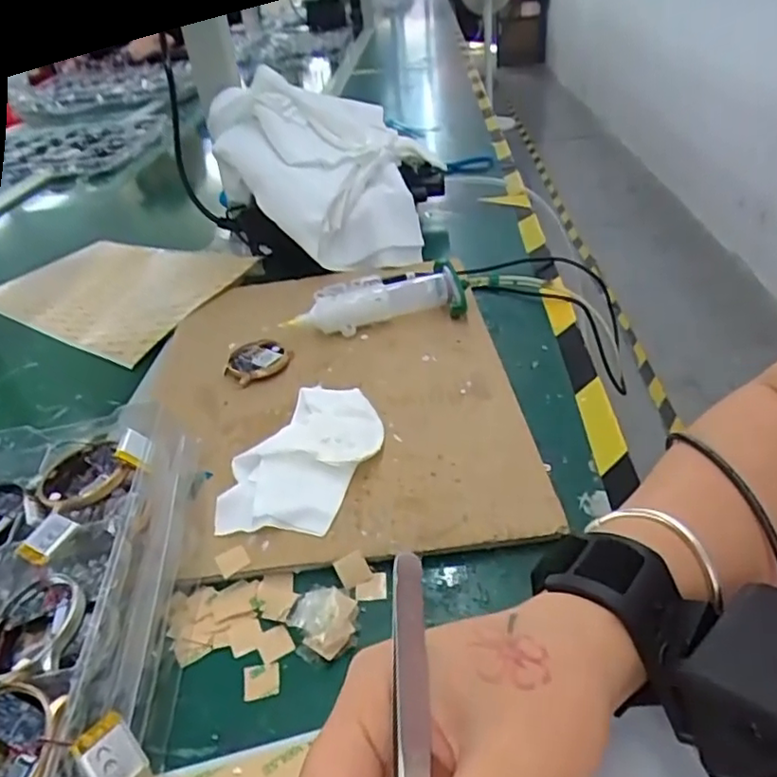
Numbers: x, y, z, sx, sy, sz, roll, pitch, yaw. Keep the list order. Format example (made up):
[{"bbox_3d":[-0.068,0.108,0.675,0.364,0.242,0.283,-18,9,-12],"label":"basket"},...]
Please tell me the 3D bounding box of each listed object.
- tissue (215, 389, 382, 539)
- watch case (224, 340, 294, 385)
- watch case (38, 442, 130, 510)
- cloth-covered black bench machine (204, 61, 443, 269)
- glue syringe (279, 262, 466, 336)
[{"bbox_3d":[-0.047,0.039,0.369,0.072,0.015,0.121,14,41,24],"label":"tissue"},{"bbox_3d":[-0.099,-0.020,0.462,0.048,0.006,0.045,19,43,29],"label":"watch case"},{"bbox_3d":[-0.154,0.044,0.314,0.041,0.014,0.039,-23,39,-21],"label":"watch case"},{"bbox_3d":[-0.054,-0.213,0.612,0.223,0.136,0.202,-10,37,-5],"label":"cloth-covered black bench machine"},{"bbox_3d":[-0.010,-0.069,0.494,0.134,0.031,0.040,-10,37,-5],"label":"glue syringe"}]

